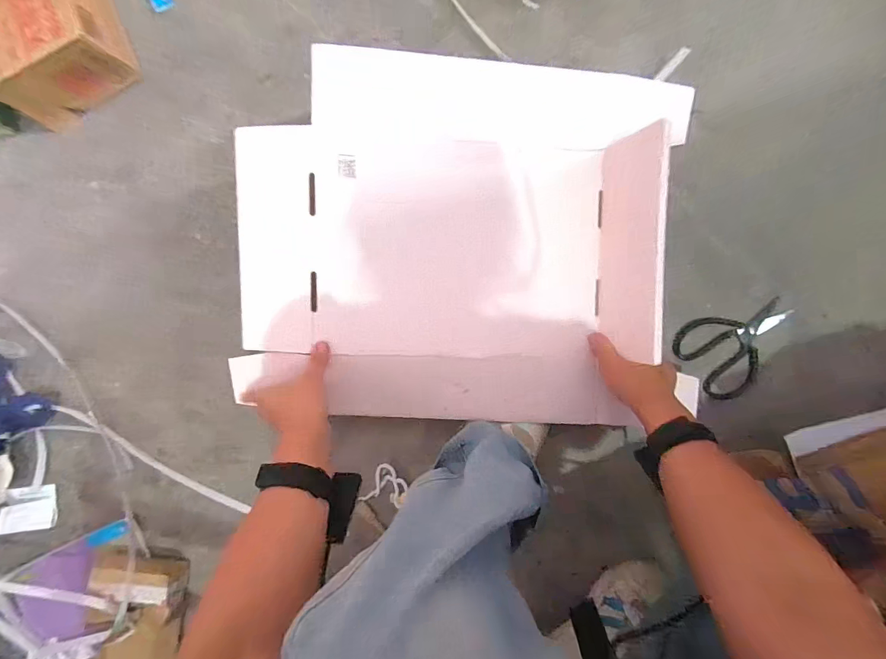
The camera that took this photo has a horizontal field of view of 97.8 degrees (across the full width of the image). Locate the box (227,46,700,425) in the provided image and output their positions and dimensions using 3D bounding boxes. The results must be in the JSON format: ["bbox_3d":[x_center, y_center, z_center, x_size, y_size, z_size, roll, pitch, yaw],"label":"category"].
[{"bbox_3d":[0.012,-0.106,0.501,0.516,0.112,0.410,1,92,5],"label":"box"}]

